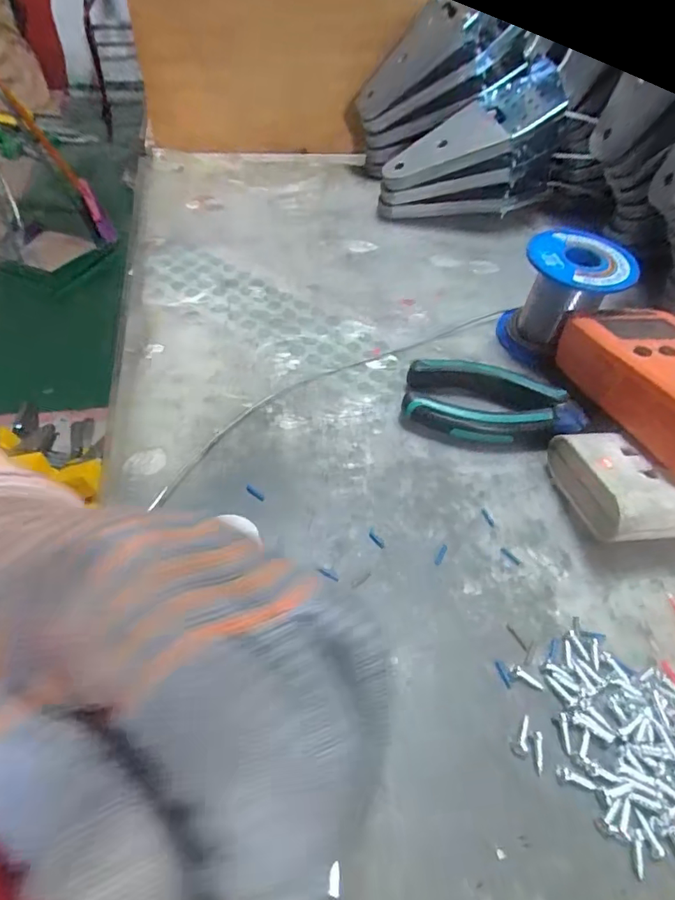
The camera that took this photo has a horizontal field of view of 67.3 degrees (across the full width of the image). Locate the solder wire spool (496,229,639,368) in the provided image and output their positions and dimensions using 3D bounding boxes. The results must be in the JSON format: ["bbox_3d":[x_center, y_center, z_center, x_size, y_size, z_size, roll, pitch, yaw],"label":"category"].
[{"bbox_3d":[0.142,-0.098,0.326,0.058,0.062,0.058,-7,52,-9],"label":"solder wire spool"}]

